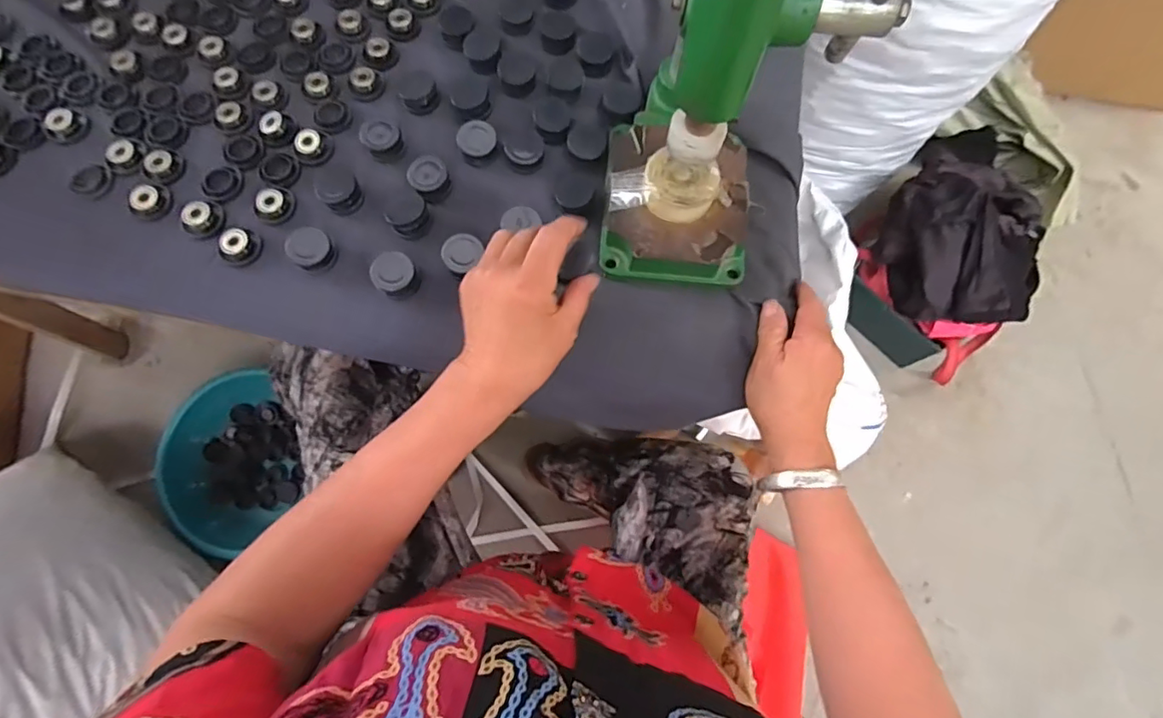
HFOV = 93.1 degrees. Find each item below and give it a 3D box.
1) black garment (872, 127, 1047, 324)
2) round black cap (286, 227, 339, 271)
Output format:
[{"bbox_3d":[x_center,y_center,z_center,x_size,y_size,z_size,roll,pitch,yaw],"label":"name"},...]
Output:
[{"bbox_3d":[0.602,-0.208,0.834,0.239,0.121,0.334,34,75,7],"label":"black garment"},{"bbox_3d":[-0.213,-0.087,0.438,0.034,0.017,0.031,1,74,-2],"label":"round black cap"}]

